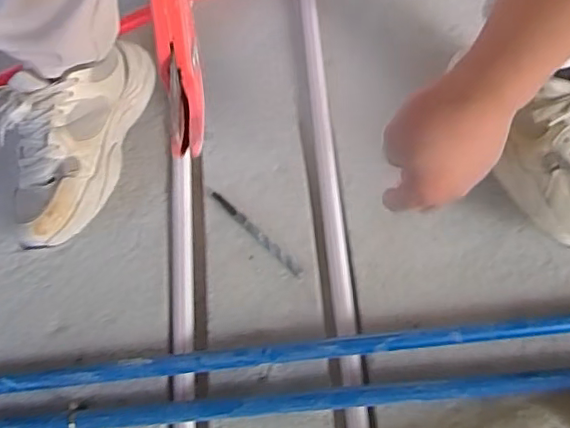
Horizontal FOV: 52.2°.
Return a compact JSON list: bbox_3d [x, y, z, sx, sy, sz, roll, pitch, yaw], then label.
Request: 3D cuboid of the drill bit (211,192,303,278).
[{"bbox_3d":[-0.033,0.021,0.654,0.011,0.014,0.142,-42,69,-17],"label":"drill bit"}]

